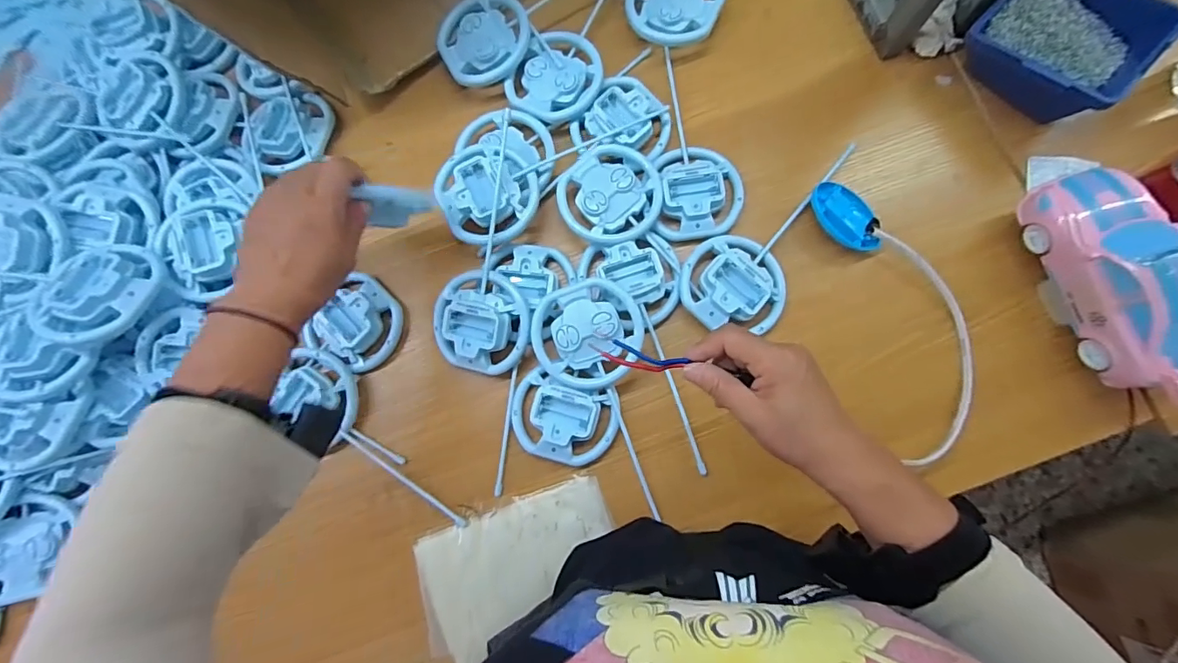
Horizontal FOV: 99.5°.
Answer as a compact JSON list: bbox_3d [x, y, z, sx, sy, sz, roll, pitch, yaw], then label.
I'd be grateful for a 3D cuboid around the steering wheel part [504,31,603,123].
[{"bbox_3d":[-0.032,-0.262,0.519,0.088,0.016,0.093,-1,81,3],"label":"steering wheel part"}]

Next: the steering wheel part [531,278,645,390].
[{"bbox_3d":[-0.001,0.003,0.470,0.101,0.024,0.097,-1,81,3],"label":"steering wheel part"}]

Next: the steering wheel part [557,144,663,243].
[{"bbox_3d":[0.021,-0.135,0.497,0.098,0.024,0.099,-21,81,0],"label":"steering wheel part"}]

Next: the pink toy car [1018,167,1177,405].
[{"bbox_3d":[0.444,-0.043,0.404,0.080,0.060,0.195,-17,81,1],"label":"pink toy car"}]

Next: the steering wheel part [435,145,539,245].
[{"bbox_3d":[-0.101,-0.139,0.492,0.096,0.023,0.102,-1,81,3],"label":"steering wheel part"}]

